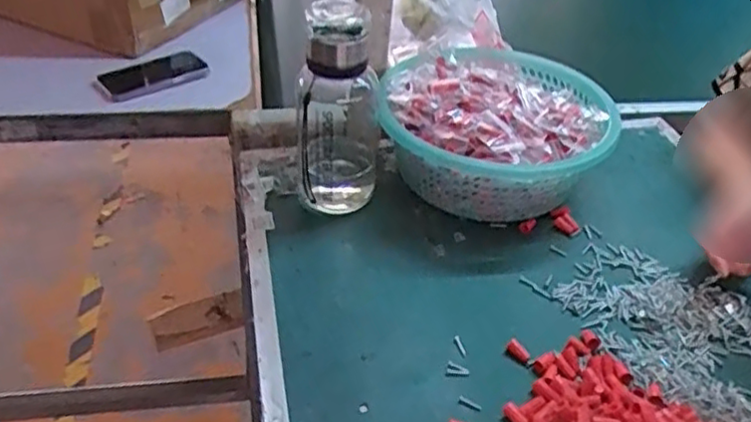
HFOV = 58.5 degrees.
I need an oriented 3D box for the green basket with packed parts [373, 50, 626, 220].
[{"bbox_3d":[0.146,-0.100,0.816,0.256,0.111,0.283,21,41,19],"label":"green basket with packed parts"}]

